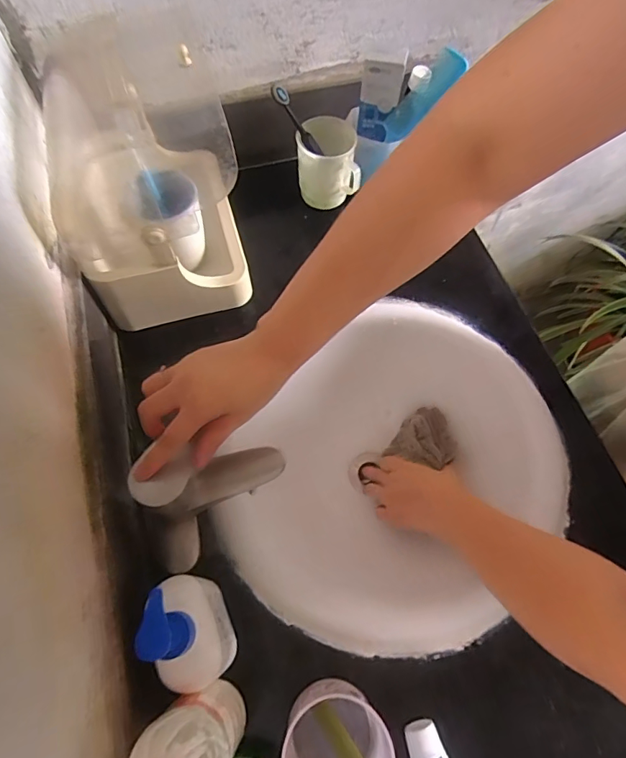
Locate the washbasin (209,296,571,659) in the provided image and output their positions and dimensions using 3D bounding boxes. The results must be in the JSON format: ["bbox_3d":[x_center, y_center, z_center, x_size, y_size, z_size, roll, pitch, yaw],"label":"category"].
[{"bbox_3d":[0.097,0.129,0.599,0.410,0.140,0.384,1,65,-1],"label":"washbasin"}]

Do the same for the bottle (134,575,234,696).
[{"bbox_3d":[-0.099,0.208,0.390,0.046,0.147,0.087,-11,65,-7],"label":"bottle"}]

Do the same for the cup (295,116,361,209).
[{"bbox_3d":[0.020,-0.310,0.674,0.084,0.098,0.082,-3,65,-3],"label":"cup"}]

